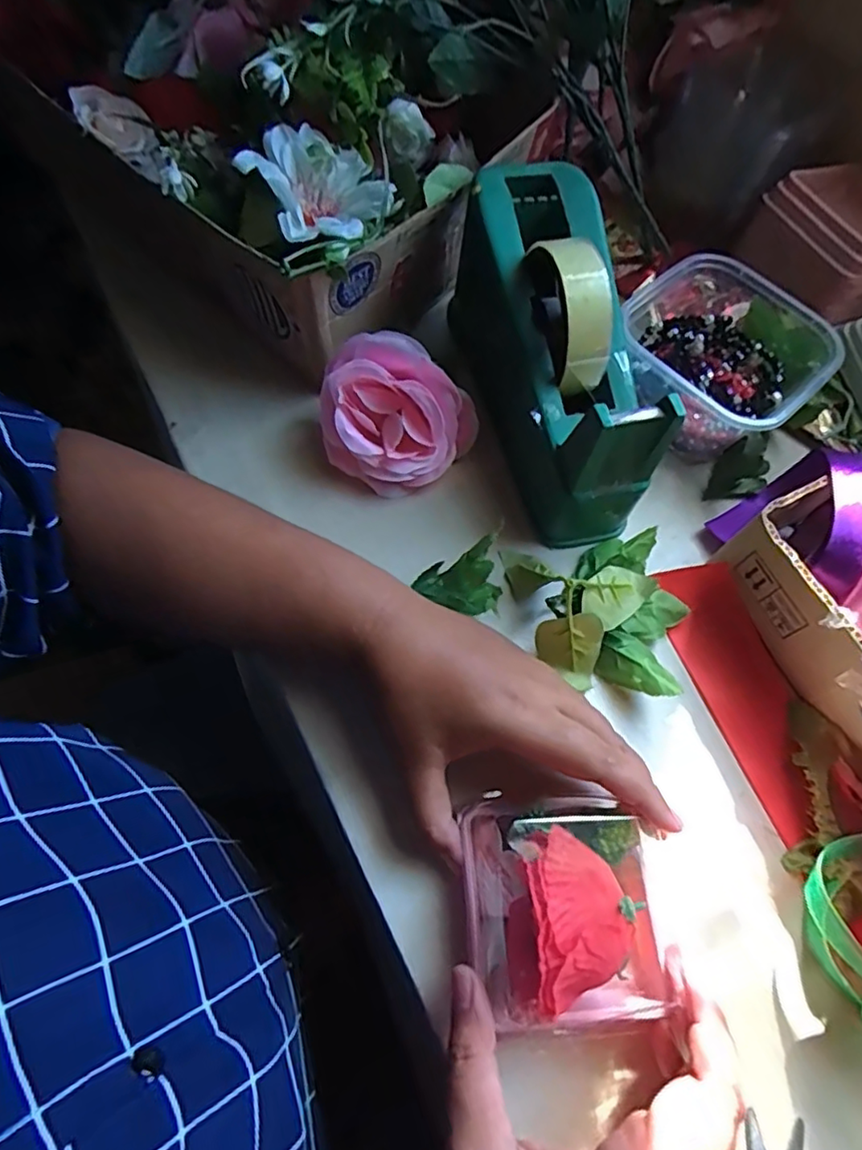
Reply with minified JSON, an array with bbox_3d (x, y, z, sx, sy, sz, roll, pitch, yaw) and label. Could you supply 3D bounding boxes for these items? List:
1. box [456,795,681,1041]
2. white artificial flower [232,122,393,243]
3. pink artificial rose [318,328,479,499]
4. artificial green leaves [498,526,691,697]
[{"bbox_3d":[0.059,0.145,0.256,0.084,0.047,0.090,-3,65,-5],"label":"box"},{"bbox_3d":[-0.066,-0.231,0.355,0.080,0.032,0.078,1,65,-3],"label":"white artificial flower"},{"bbox_3d":[-0.025,-0.094,0.358,0.092,0.057,0.067,28,66,10],"label":"pink artificial rose"},{"bbox_3d":[0.097,0.019,0.325,0.090,0.040,0.094,-7,65,-7],"label":"artificial green leaves"}]

